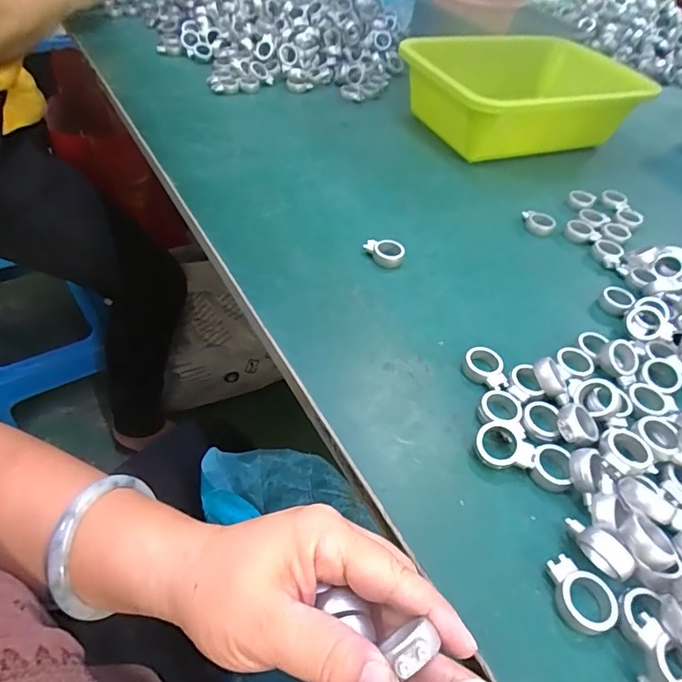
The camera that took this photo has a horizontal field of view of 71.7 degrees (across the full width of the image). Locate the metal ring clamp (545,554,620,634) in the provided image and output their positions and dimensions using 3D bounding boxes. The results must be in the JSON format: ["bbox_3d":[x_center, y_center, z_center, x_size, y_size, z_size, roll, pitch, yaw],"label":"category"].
[{"bbox_3d":[0.116,0.122,0.227,0.024,0.011,0.033,-5,48,-11],"label":"metal ring clamp"}]

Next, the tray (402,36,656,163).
[{"bbox_3d":[0.217,-0.294,0.573,0.281,0.082,0.186,-13,50,-17],"label":"tray"}]

